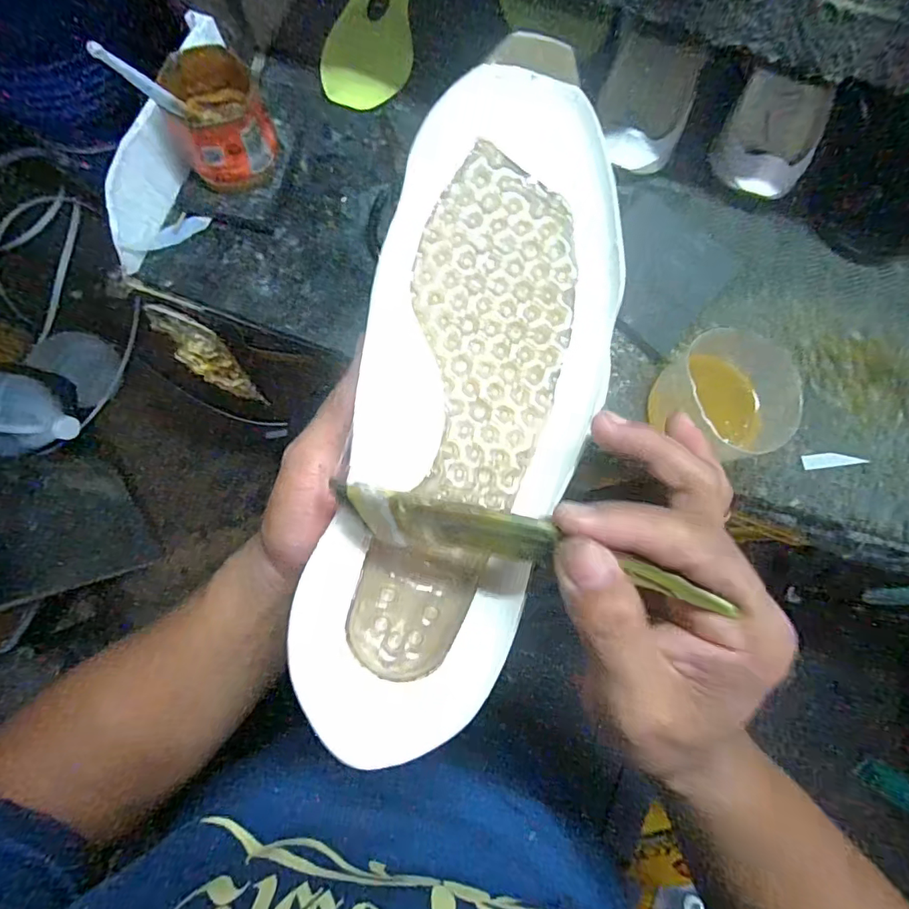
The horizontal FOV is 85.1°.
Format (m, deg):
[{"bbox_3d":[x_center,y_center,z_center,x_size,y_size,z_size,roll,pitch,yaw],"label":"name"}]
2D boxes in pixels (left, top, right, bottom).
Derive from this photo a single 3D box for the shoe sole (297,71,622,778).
[{"bbox_3d":[0.008,-0.022,0.217,0.103,0.028,0.288,14,84,2],"label":"shoe sole"}]

